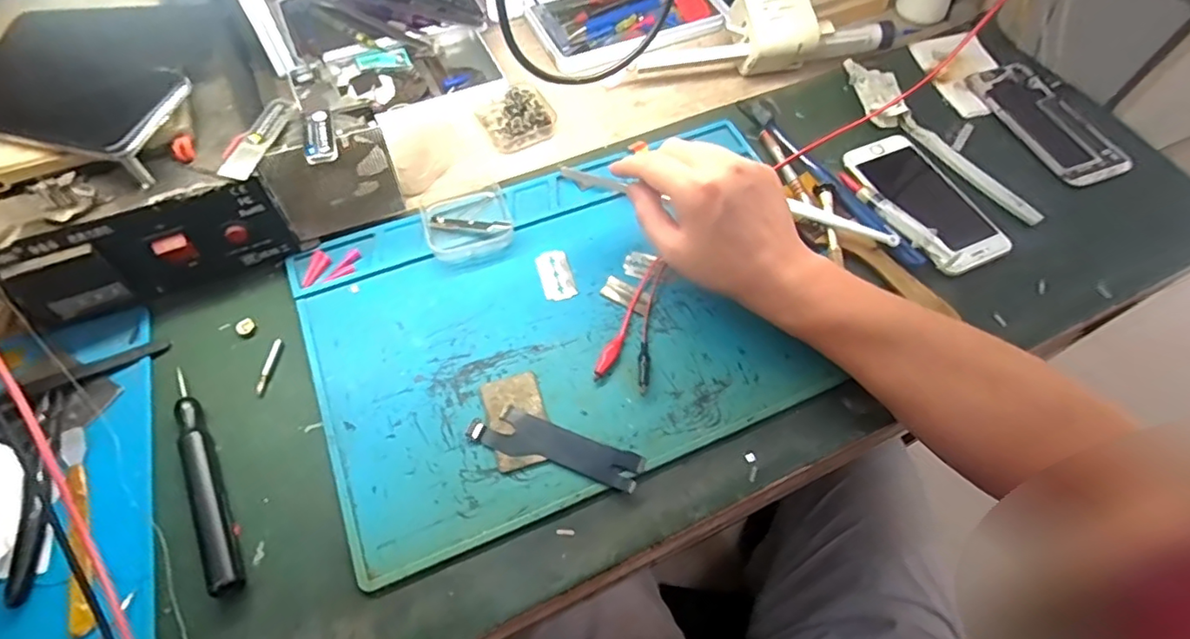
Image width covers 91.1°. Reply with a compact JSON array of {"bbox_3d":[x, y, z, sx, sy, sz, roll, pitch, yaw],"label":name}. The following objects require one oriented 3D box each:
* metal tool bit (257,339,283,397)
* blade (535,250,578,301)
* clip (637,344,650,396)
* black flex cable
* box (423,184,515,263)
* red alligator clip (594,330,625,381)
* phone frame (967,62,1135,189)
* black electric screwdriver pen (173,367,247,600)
[{"bbox_3d":[-0.216,0.031,0.386,0.007,0.004,0.039,8,61,2],"label":"metal tool bit"},{"bbox_3d":[-0.029,-0.033,0.428,0.024,0.004,0.041,-15,63,-10],"label":"blade"},{"bbox_3d":[0.032,0.031,0.389,0.008,0.009,0.037,5,61,0],"label":"clip"},{"bbox_3d":[-0.024,0.079,0.363,0.107,0.005,0.027,19,62,8],"label":"black flex cable"},{"bbox_3d":[-0.096,-0.076,0.442,0.062,0.015,0.065,-16,63,-11],"label":"box"},{"bbox_3d":[0.010,0.023,0.395,0.012,0.007,0.040,28,63,12],"label":"red alligator clip"},{"bbox_3d":[0.404,-0.179,0.522,0.070,0.012,0.146,-16,63,-11],"label":"phone frame"},{"bbox_3d":[-0.233,0.092,0.345,0.017,0.015,0.143,-25,65,-16],"label":"black electric screwdriver pen"}]

